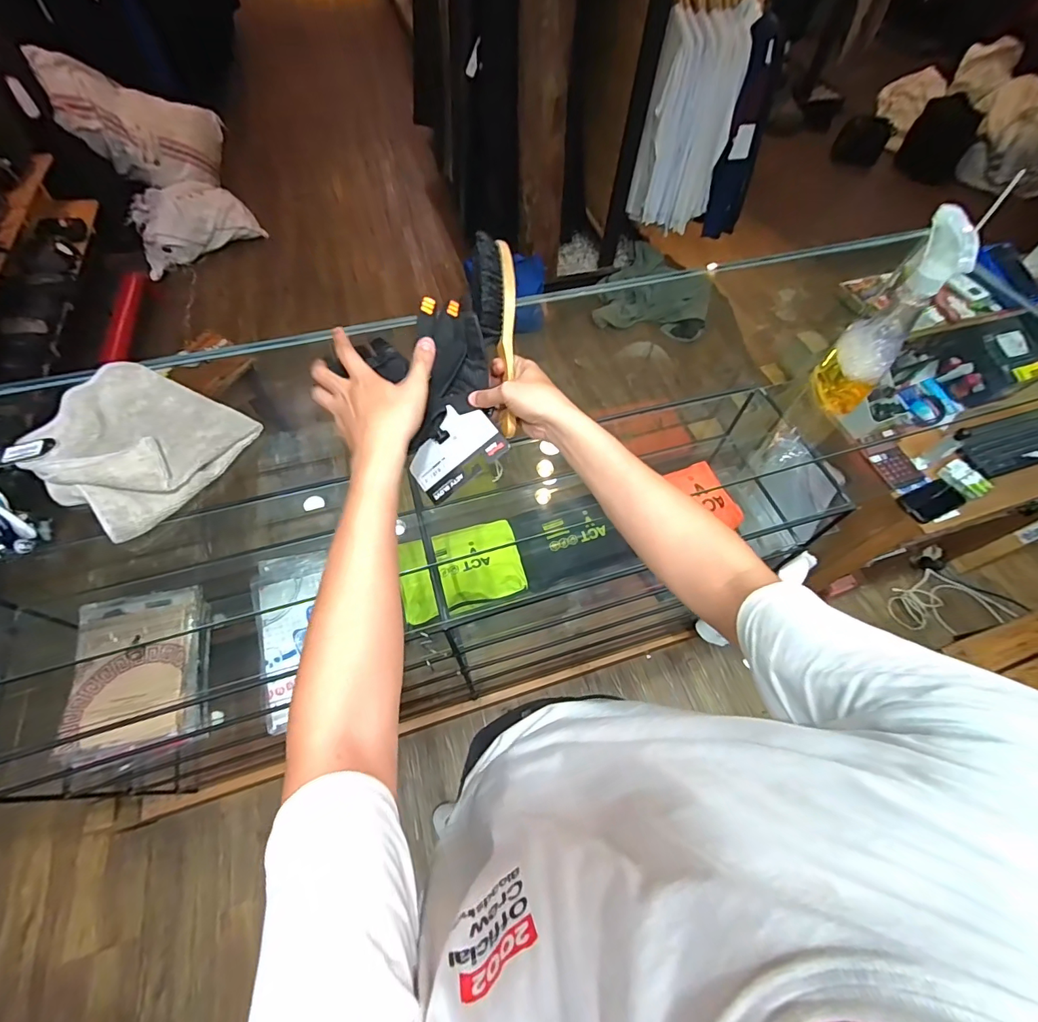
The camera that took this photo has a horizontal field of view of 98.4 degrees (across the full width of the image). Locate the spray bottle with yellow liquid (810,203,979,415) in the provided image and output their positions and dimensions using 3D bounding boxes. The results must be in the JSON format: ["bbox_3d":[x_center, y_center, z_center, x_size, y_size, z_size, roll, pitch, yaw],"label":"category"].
[{"bbox_3d":[0.439,-0.219,0.537,0.075,0.227,0.066,40,66,19],"label":"spray bottle with yellow liquid"}]

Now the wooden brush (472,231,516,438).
[{"bbox_3d":[-0.024,-0.209,0.531,0.046,0.027,0.237,-6,91,-6],"label":"wooden brush"}]

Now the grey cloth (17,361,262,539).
[{"bbox_3d":[-0.443,-0.081,0.513,0.204,0.034,0.176,27,62,13],"label":"grey cloth"}]

